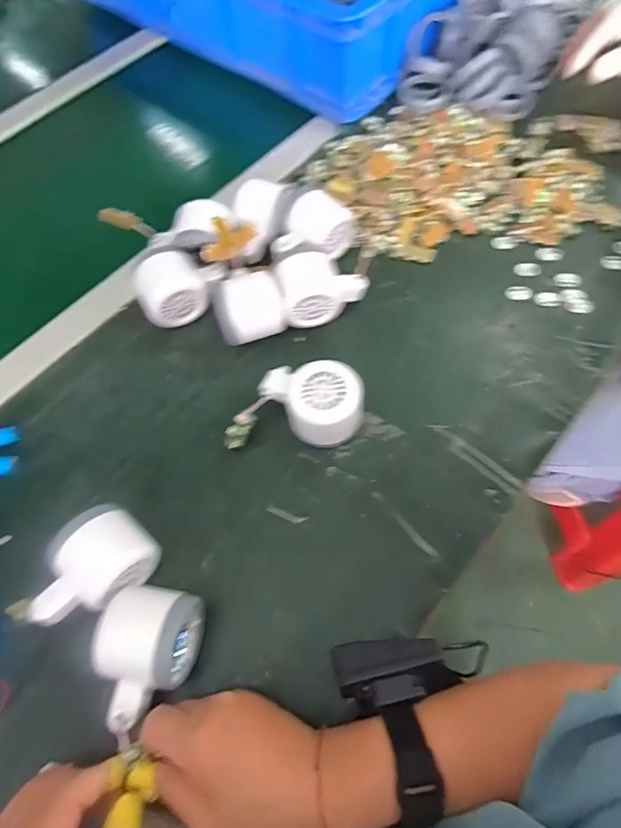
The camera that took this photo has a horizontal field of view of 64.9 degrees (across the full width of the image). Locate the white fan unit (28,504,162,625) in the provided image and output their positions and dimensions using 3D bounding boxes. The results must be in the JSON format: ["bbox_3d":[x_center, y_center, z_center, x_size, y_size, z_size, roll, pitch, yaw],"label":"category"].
[{"bbox_3d":[-0.157,0.116,0.361,0.055,0.056,0.086,26,68,15],"label":"white fan unit"}]

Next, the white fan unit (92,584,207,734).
[{"bbox_3d":[-0.114,0.162,0.331,0.064,0.054,0.084,5,64,6],"label":"white fan unit"}]

